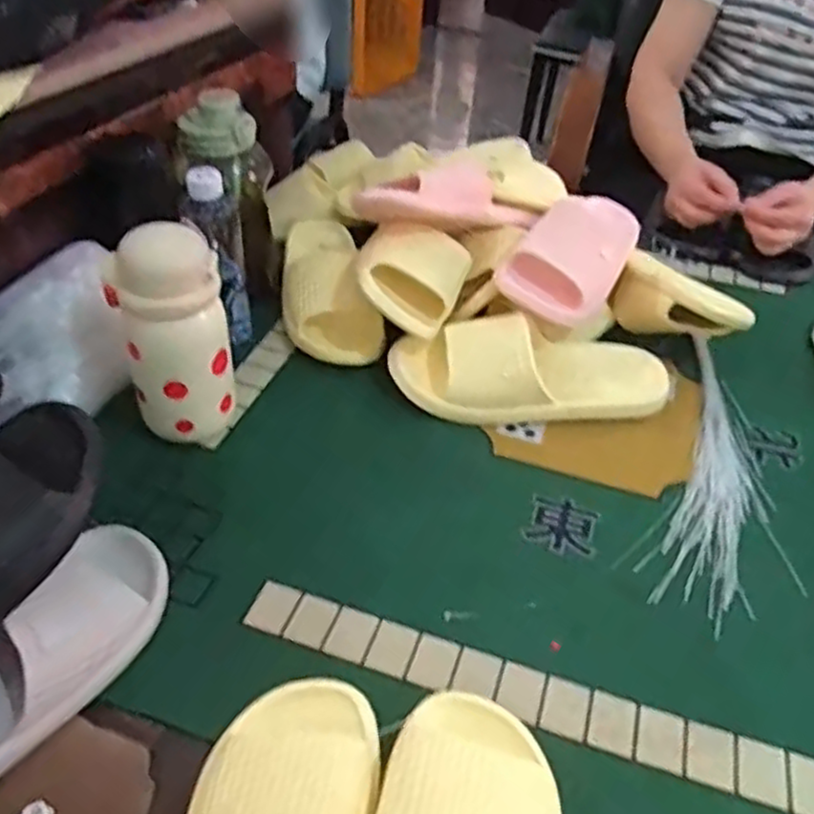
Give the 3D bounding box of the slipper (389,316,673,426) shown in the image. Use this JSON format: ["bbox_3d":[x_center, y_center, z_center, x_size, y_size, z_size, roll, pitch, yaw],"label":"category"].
[{"bbox_3d":[0.120,-0.040,0.704,0.267,0.062,0.098,2,40,-3],"label":"slipper"}]

